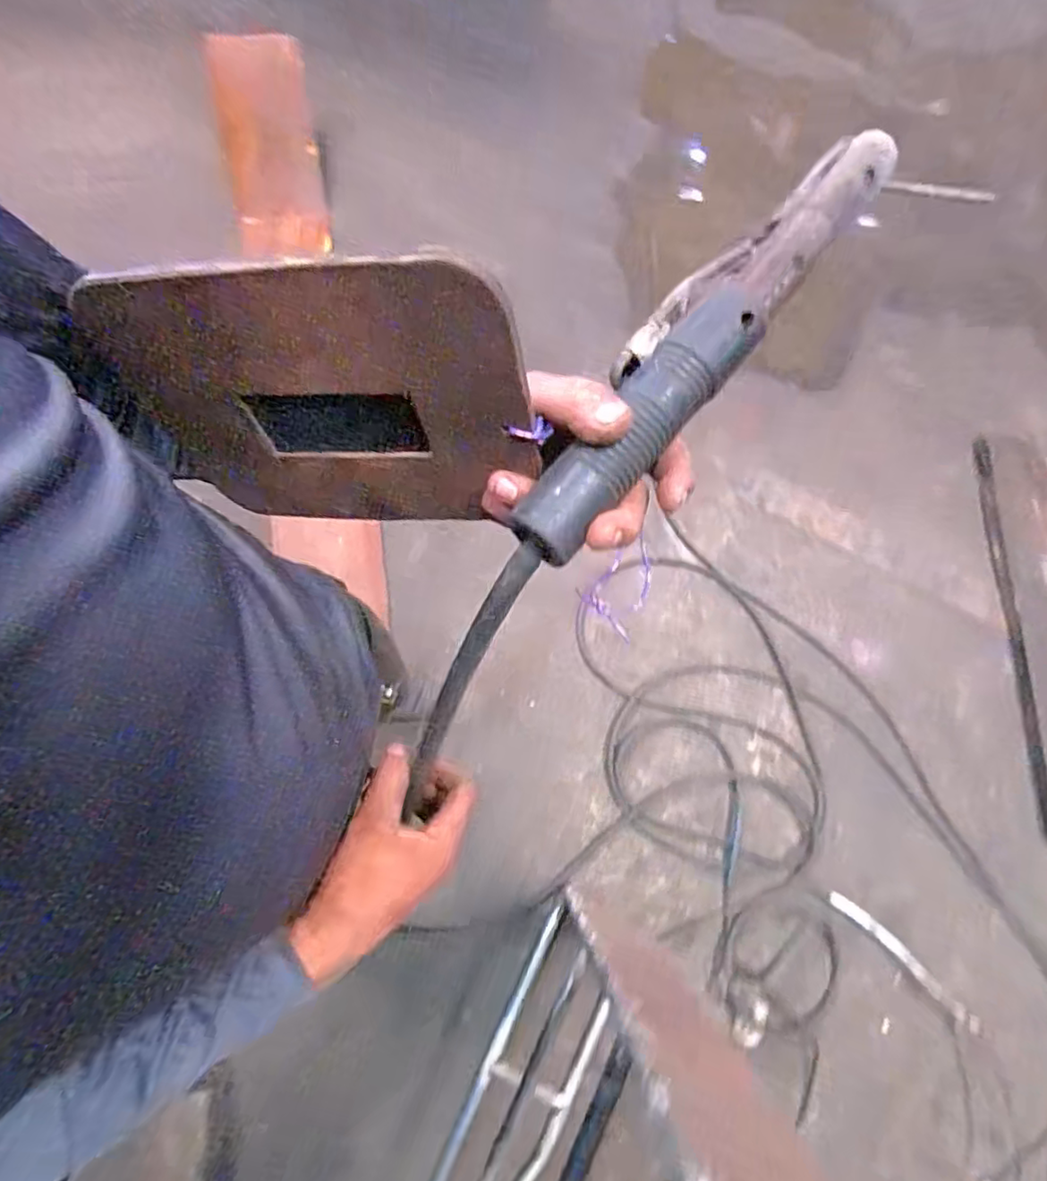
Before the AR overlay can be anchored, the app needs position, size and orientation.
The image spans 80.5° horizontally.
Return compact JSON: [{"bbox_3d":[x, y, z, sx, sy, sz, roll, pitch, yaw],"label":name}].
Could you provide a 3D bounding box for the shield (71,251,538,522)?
[{"bbox_3d":[-0.101,-0.090,0.320,0.207,0.160,0.005,3,57,12],"label":"shield"}]

